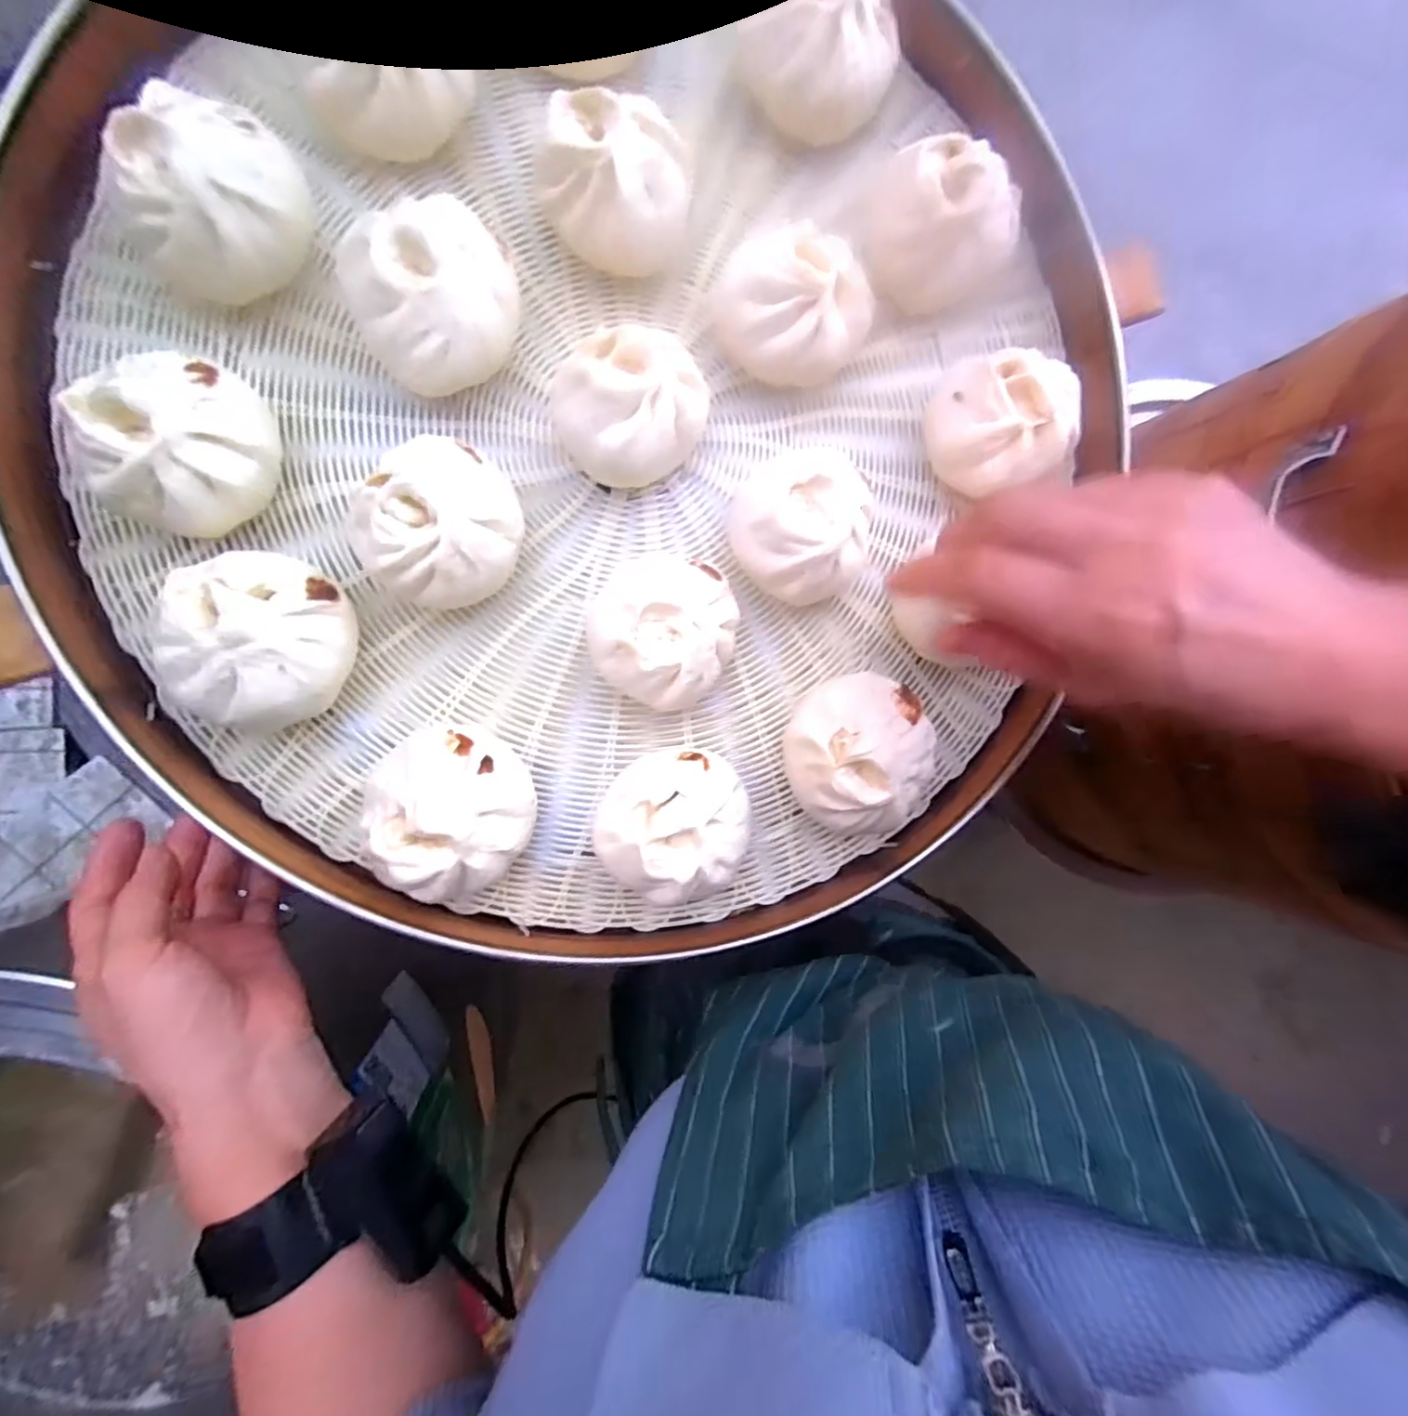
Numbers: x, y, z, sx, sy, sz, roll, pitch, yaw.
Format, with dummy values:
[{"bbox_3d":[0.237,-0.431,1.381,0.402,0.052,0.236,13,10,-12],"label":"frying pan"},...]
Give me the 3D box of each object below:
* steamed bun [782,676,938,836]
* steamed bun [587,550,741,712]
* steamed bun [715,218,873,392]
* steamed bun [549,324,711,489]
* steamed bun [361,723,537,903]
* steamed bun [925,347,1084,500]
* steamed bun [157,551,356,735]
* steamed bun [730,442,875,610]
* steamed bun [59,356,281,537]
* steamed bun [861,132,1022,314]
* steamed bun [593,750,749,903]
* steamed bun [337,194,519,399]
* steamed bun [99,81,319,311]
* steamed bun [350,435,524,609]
[{"bbox_3d":[0.073,0.022,0.301,0.062,0.050,0.071,-17,94,-9],"label":"steamed bun"},{"bbox_3d":[-0.020,-0.037,0.290,0.070,0.041,0.066,0,91,-10],"label":"steamed bun"},{"bbox_3d":[0.039,-0.183,0.294,0.068,0.046,0.062,36,85,-9],"label":"steamed bun"},{"bbox_3d":[-0.033,-0.131,0.283,0.056,0.047,0.061,0,91,-10],"label":"steamed bun"},{"bbox_3d":[-0.108,0.042,0.272,0.067,0.050,0.065,0,91,-10],"label":"steamed bun"},{"bbox_3d":[0.144,-0.136,0.310,0.063,0.051,0.063,-10,93,-9],"label":"steamed bun"},{"bbox_3d":[-0.180,-0.027,0.259,0.067,0.048,0.072,5,90,-10],"label":"steamed bun"},{"bbox_3d":[0.043,-0.085,0.298,0.059,0.044,0.067,1,91,-10],"label":"steamed bun"},{"bbox_3d":[-0.208,-0.104,0.253,0.063,0.048,0.069,26,87,-9],"label":"steamed bun"},{"bbox_3d":[0.110,-0.227,0.301,0.061,0.051,0.068,-39,97,-7],"label":"steamed bun"},{"bbox_3d":[-0.015,0.052,0.288,0.065,0.049,0.063,-6,92,-10],"label":"steamed bun"},{"bbox_3d":[-0.111,-0.169,0.267,0.064,0.051,0.064,0,91,-10],"label":"steamed bun"},{"bbox_3d":[-0.196,-0.203,0.254,0.065,0.050,0.065,1,91,-10],"label":"steamed bun"},{"bbox_3d":[-0.112,-0.077,0.272,0.065,0.046,0.069,25,87,-9],"label":"steamed bun"}]

